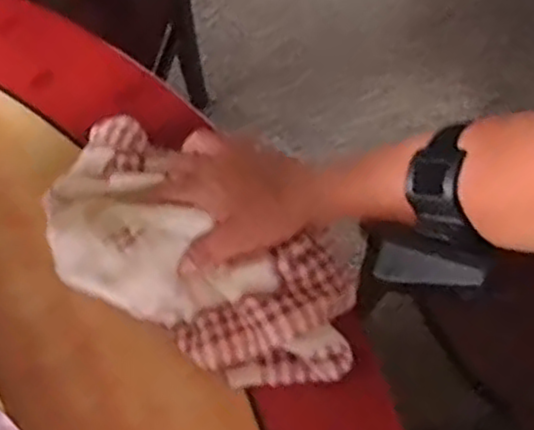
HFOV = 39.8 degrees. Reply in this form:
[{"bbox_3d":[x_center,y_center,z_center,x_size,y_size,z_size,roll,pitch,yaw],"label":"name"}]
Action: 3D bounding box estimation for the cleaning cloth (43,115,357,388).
[{"bbox_3d":[-0.050,0.030,0.526,0.246,0.045,0.126,32,69,12],"label":"cleaning cloth"}]

